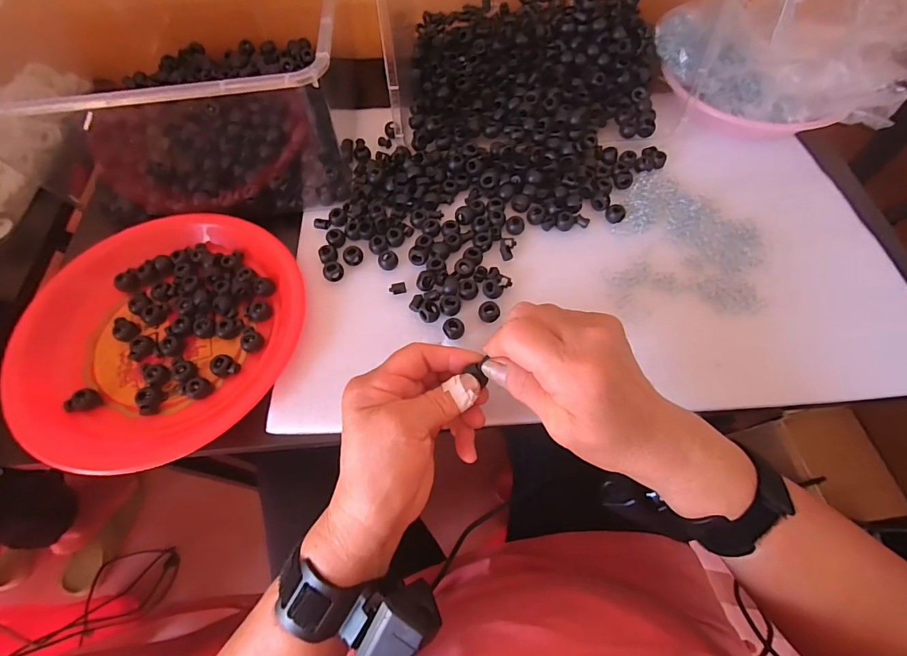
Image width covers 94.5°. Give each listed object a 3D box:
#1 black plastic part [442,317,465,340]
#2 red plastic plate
[{"bbox_3d":[0.000,0.000,0.344,0.017,0.010,0.016,0,68,0],"label":"black plastic part"},{"bbox_3d":[-0.237,0.001,0.351,0.220,0.031,0.211,0,68,0],"label":"red plastic plate"}]

